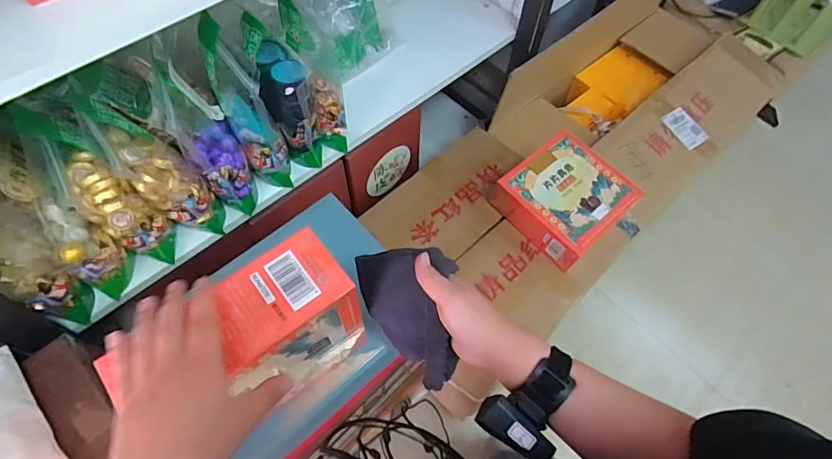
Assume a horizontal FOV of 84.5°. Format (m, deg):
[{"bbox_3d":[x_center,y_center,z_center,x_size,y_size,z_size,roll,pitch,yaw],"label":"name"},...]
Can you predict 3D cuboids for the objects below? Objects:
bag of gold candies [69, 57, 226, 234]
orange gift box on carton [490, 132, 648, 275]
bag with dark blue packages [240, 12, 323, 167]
[{"bbox_3d":[-0.356,-0.103,0.625,0.072,0.213,0.192,-33,67,-18],"label":"bag of gold candies"},{"bbox_3d":[0.297,-0.066,0.912,0.211,0.087,0.205,-37,68,-20],"label":"orange gift box on carton"},{"bbox_3d":[-0.184,-0.187,0.670,0.065,0.224,0.080,-26,42,-15],"label":"bag with dark blue packages"}]

